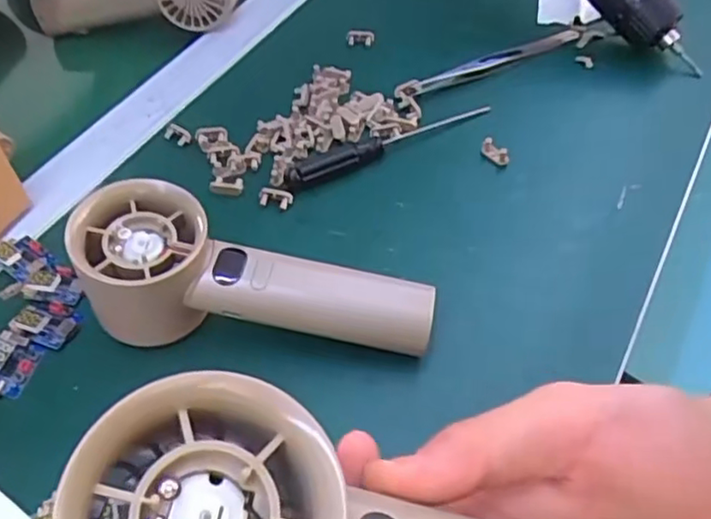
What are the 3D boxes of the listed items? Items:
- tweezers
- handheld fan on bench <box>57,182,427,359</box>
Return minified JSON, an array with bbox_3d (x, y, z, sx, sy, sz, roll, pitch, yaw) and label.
[{"bbox_3d":[0.098,-0.135,0.428,0.131,0.011,0.012,-26,53,-16],"label":"tweezers"},{"bbox_3d":[-0.044,0.009,0.287,0.154,0.059,0.057,3,51,8],"label":"handheld fan on bench"}]

